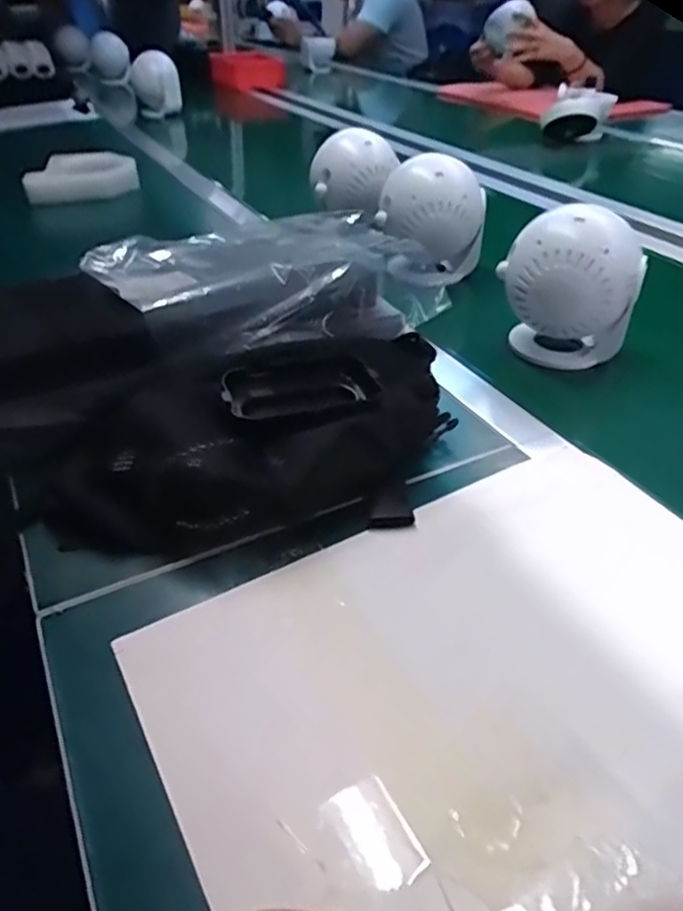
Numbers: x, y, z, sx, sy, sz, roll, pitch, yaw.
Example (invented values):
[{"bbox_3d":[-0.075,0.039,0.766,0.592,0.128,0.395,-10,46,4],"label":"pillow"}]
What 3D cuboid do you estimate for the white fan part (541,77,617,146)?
[{"bbox_3d":[0.487,-0.697,1.309,0.115,0.090,0.138,18,40,25],"label":"white fan part"}]

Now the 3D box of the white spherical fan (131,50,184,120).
[{"bbox_3d":[-0.428,-0.865,1.487,0.108,0.123,0.094,-10,40,-13],"label":"white spherical fan"}]

